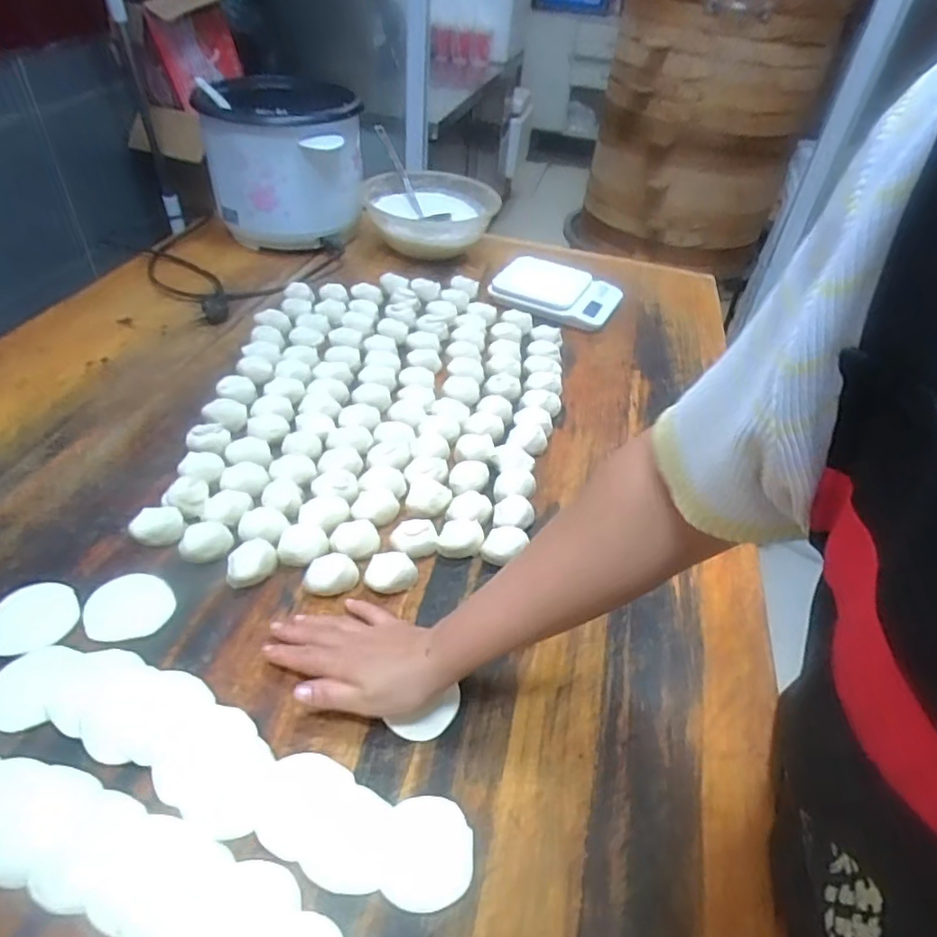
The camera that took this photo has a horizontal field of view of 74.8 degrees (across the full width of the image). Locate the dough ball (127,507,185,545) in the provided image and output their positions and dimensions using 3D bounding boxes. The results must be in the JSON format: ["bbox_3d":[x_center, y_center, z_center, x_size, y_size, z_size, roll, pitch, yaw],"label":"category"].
[{"bbox_3d":[-0.304,0.057,0.600,0.044,0.036,0.030,-13,45,-19],"label":"dough ball"}]

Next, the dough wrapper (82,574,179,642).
[{"bbox_3d":[-0.302,0.123,0.547,0.072,0.005,0.068,-9,44,-15],"label":"dough wrapper"}]

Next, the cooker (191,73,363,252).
[{"bbox_3d":[-0.333,-0.567,1.143,0.260,0.224,0.319,-2,43,-9],"label":"cooker"}]

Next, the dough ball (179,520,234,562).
[{"bbox_3d":[-0.252,0.071,0.590,0.046,0.027,0.036,-16,46,-22],"label":"dough ball"}]

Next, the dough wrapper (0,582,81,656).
[{"bbox_3d":[-0.376,0.129,0.530,0.066,0.004,0.066,8,45,-8],"label":"dough wrapper"}]

